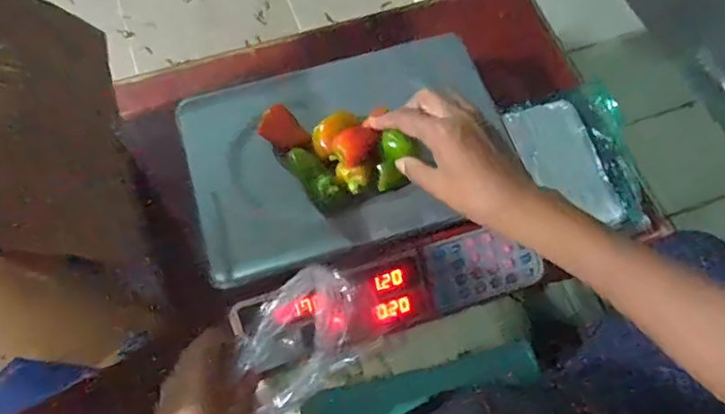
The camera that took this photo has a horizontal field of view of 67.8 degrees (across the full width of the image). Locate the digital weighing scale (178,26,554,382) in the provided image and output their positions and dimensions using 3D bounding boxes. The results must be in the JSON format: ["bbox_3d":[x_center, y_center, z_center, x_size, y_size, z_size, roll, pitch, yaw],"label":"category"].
[{"bbox_3d":[-0.008,-0.018,0.581,0.322,0.110,0.311,-17,69,-7],"label":"digital weighing scale"}]

